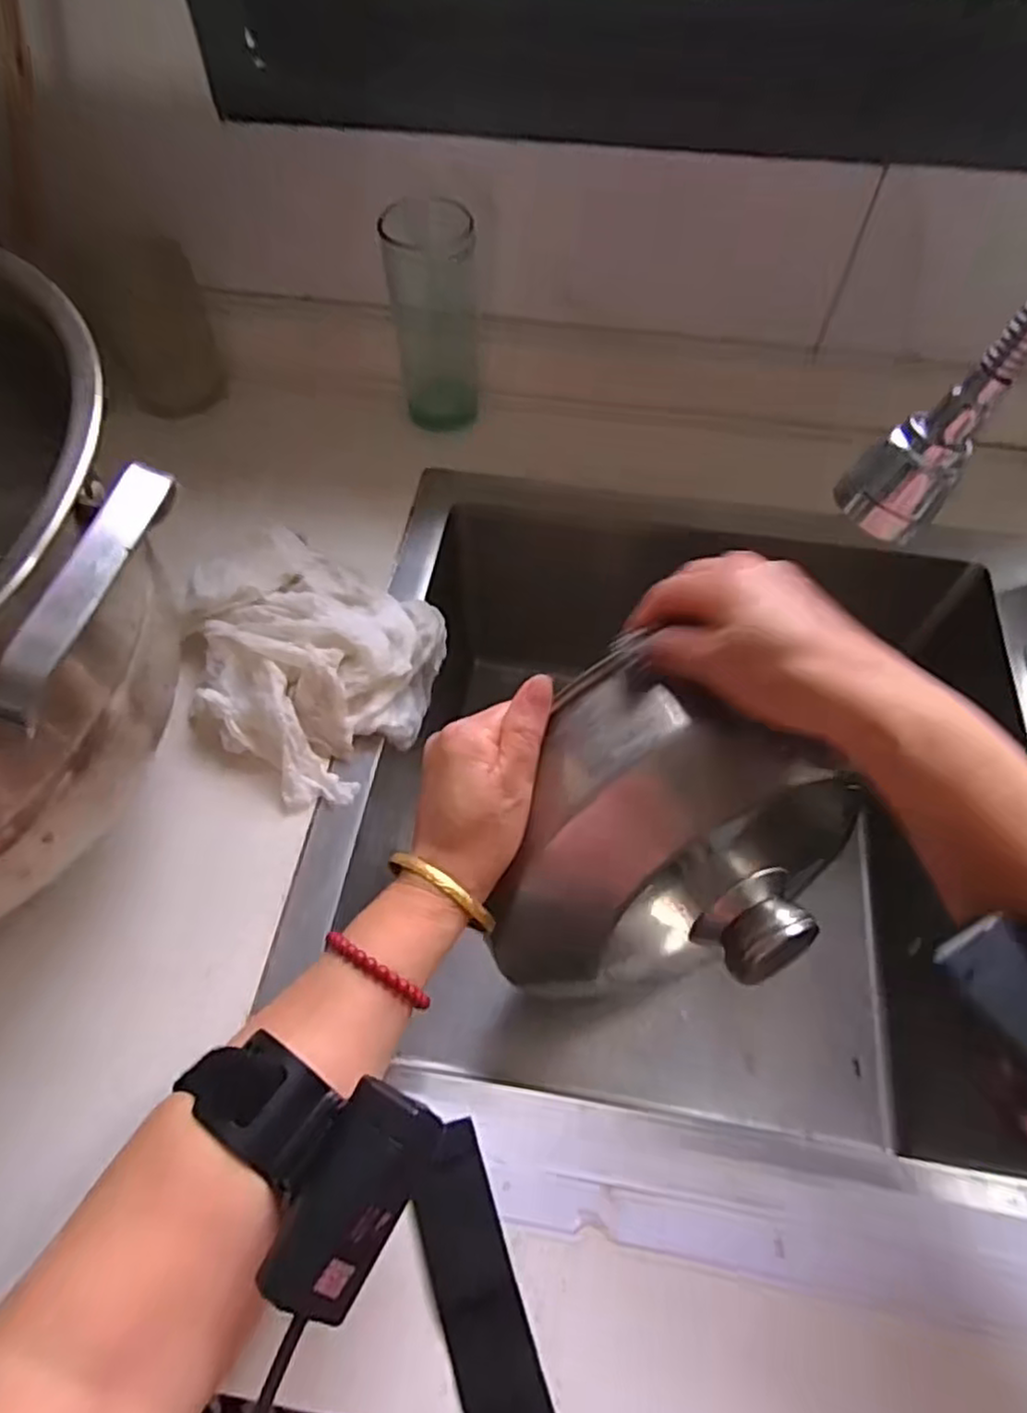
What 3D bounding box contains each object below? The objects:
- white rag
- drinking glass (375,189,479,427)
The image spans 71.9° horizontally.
[{"bbox_3d":[-0.122,-0.029,0.419,0.147,0.054,0.135,31,65,16],"label":"white rag"},{"bbox_3d":[-0.052,-0.271,0.498,0.052,0.146,0.055,3,61,1],"label":"drinking glass"}]

